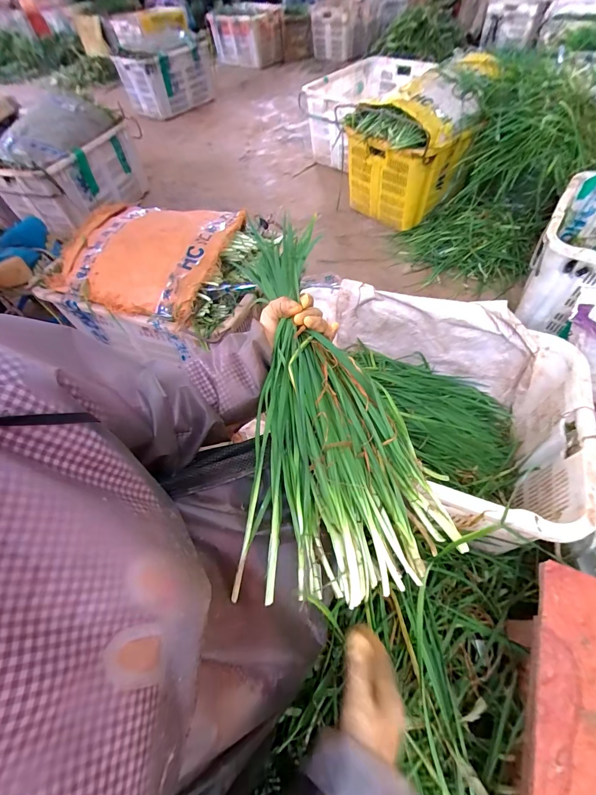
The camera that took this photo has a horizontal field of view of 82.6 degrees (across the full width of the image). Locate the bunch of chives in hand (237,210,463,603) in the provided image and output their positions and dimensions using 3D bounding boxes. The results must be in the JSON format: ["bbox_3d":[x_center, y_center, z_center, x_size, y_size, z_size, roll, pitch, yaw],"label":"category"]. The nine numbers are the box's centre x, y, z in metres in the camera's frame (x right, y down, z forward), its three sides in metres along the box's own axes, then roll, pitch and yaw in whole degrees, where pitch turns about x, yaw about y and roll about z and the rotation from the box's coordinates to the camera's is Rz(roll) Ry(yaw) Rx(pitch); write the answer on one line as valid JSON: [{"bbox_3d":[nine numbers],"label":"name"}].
[{"bbox_3d":[0.013,-0.014,0.451,0.249,0.099,0.499,-13,74,-3],"label":"bunch of chives in hand"}]

